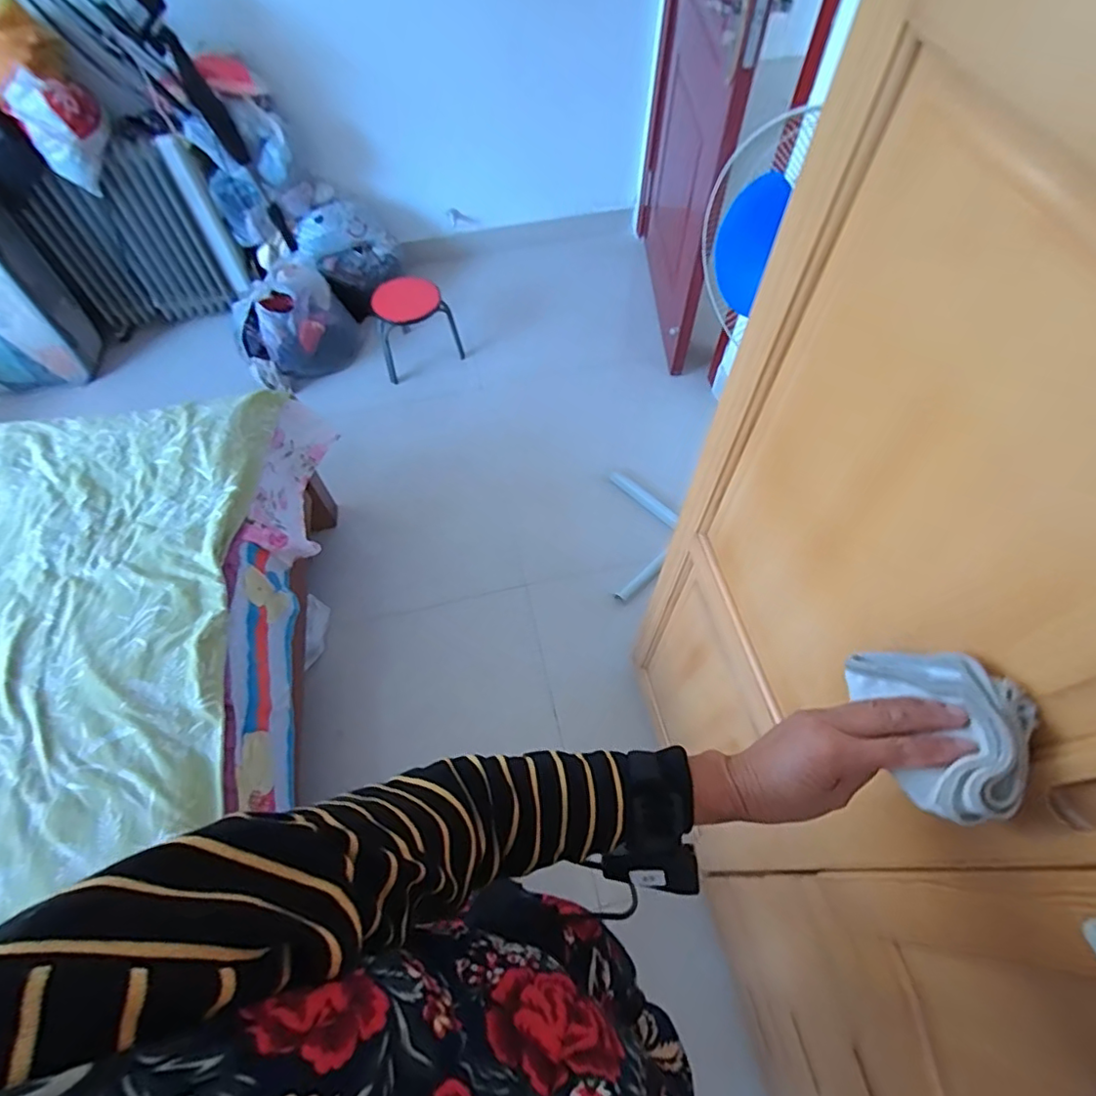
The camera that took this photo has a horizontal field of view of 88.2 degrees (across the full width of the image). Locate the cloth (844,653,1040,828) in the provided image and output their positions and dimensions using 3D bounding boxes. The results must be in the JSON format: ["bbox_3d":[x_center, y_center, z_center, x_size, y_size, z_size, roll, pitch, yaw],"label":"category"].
[{"bbox_3d":[0.260,0.126,0.394,0.027,0.126,0.100,22,77,-12],"label":"cloth"}]

